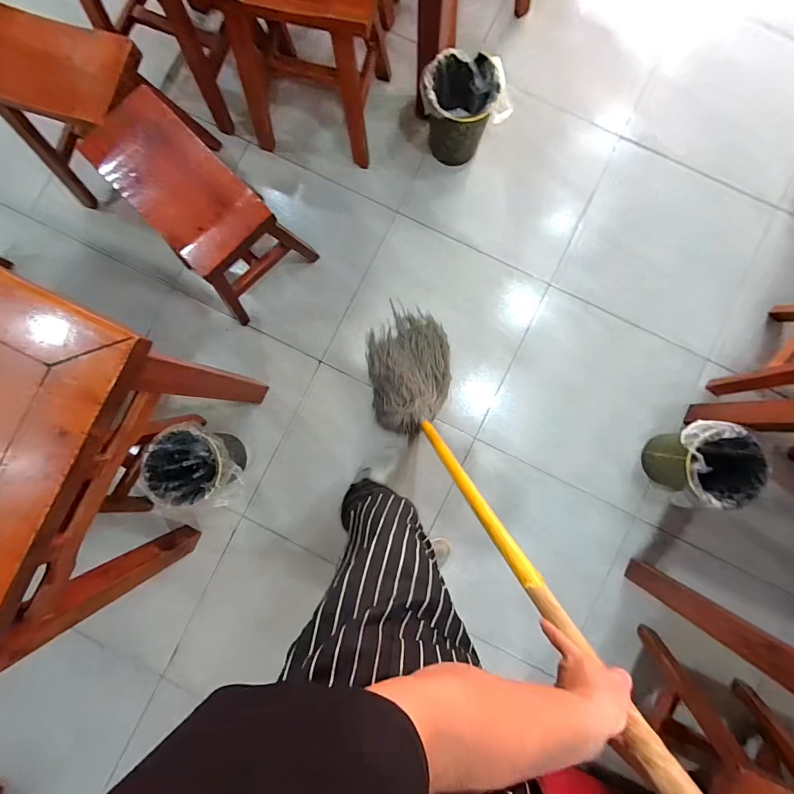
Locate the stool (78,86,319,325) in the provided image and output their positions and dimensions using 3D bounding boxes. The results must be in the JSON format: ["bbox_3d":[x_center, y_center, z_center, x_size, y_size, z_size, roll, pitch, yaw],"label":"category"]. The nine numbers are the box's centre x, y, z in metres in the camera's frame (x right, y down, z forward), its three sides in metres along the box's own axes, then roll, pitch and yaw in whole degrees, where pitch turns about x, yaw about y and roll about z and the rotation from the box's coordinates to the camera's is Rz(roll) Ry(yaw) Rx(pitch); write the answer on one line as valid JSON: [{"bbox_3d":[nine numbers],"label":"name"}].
[{"bbox_3d":[-0.545,-0.514,1.088,0.405,0.414,0.325,42,88,2],"label":"stool"}]

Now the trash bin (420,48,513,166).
[{"bbox_3d":[0.206,-0.928,1.224,0.241,0.213,0.217,-16,87,0],"label":"trash bin"}]

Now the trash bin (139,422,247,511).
[{"bbox_3d":[-0.598,0.208,1.160,0.233,0.234,0.230,0,87,1],"label":"trash bin"}]

